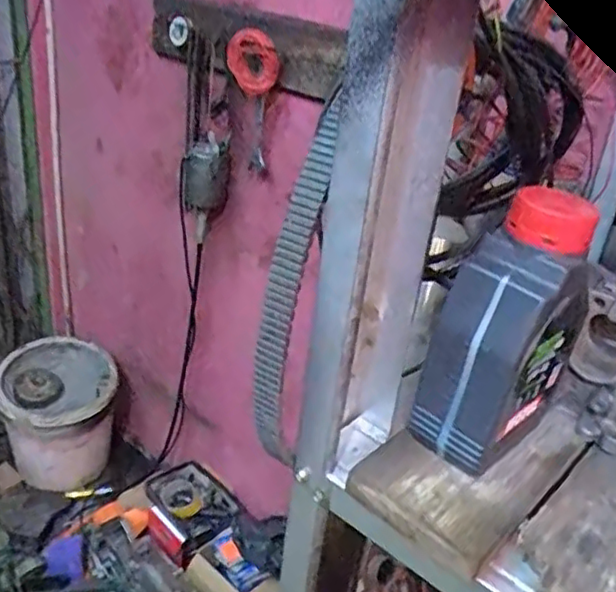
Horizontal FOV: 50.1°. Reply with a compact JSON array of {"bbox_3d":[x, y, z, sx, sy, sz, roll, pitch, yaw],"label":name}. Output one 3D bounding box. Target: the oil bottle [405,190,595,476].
[{"bbox_3d":[0.140,0.020,0.458,0.071,0.184,0.108,26,33,32],"label":"oil bottle"}]

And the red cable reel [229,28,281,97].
[{"bbox_3d":[-0.090,-0.381,1.074,0.084,0.109,0.019,-24,55,13],"label":"red cable reel"}]

